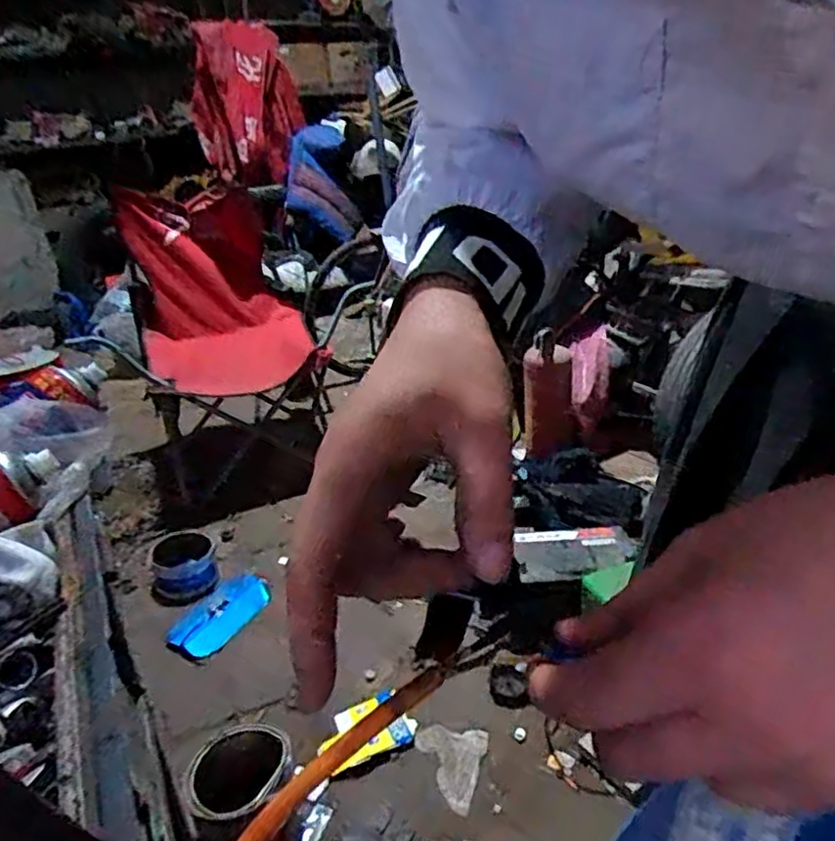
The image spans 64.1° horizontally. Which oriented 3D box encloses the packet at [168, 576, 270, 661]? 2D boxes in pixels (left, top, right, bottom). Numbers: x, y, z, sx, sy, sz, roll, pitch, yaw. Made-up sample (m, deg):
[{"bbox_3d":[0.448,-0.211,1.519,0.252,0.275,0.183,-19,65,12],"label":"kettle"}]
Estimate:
[{"bbox_3d":[-0.445,0.440,1.511,0.126,0.050,0.264,19,31,18],"label":"packet"}]

